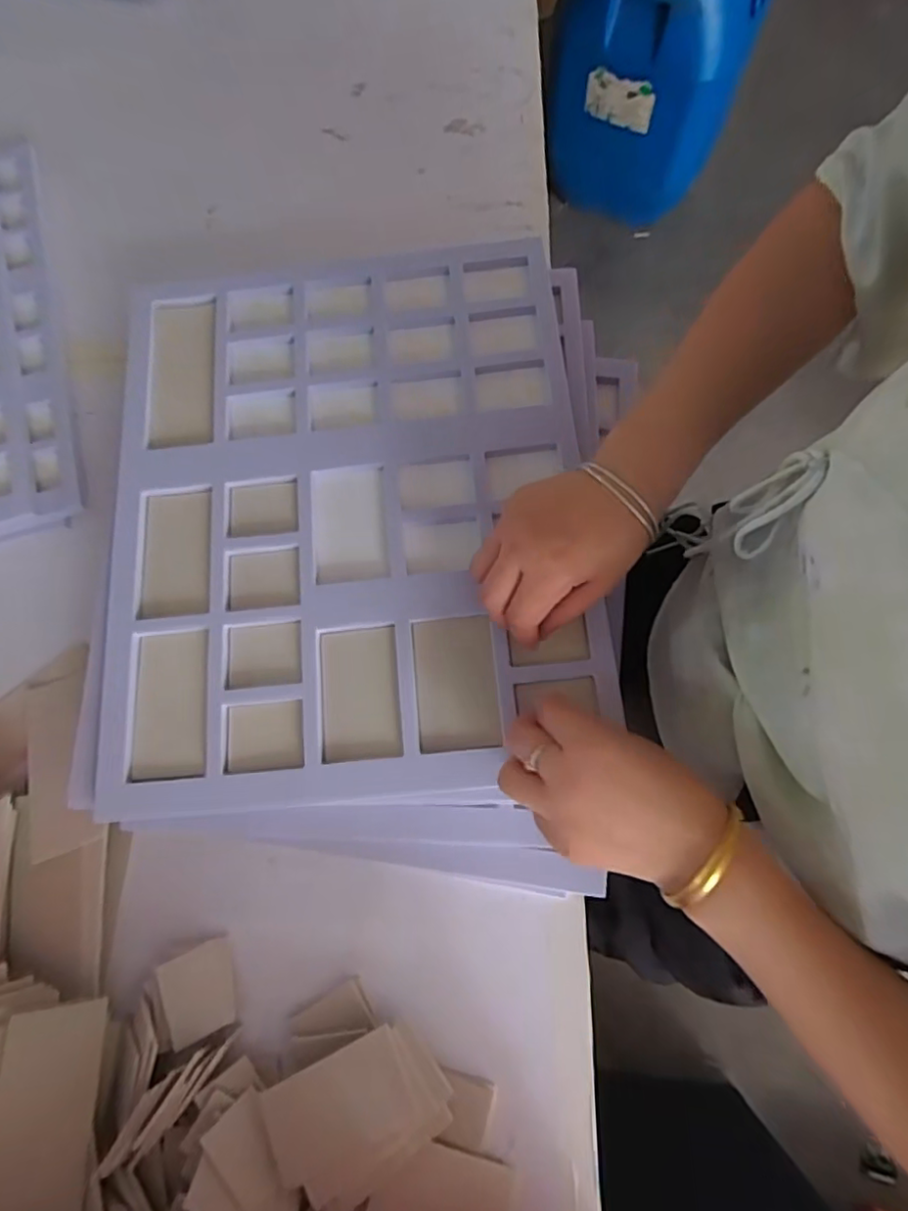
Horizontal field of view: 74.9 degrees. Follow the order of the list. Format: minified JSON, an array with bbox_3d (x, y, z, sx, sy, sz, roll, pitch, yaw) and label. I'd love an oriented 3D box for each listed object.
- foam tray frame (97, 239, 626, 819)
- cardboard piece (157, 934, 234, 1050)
[{"bbox_3d":[-0.084,-0.080,0.443,0.348,0.020,0.418,-6,74,0],"label":"foam tray frame"},{"bbox_3d":[-0.176,0.268,0.411,0.046,0.004,0.053,-19,70,-20],"label":"cardboard piece"}]

